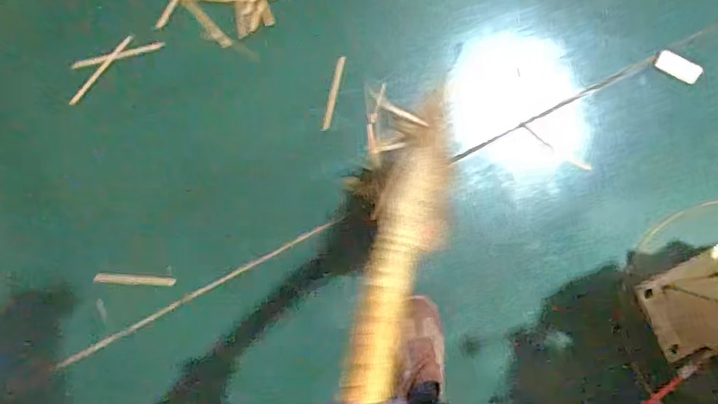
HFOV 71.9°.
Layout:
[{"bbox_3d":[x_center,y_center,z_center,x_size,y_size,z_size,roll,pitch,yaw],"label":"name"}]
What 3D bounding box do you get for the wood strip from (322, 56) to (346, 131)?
[{"bbox_3d":[-0.050,-0.214,0.983,0.014,0.012,0.146,14,90,-6],"label":"wood strip"}]

